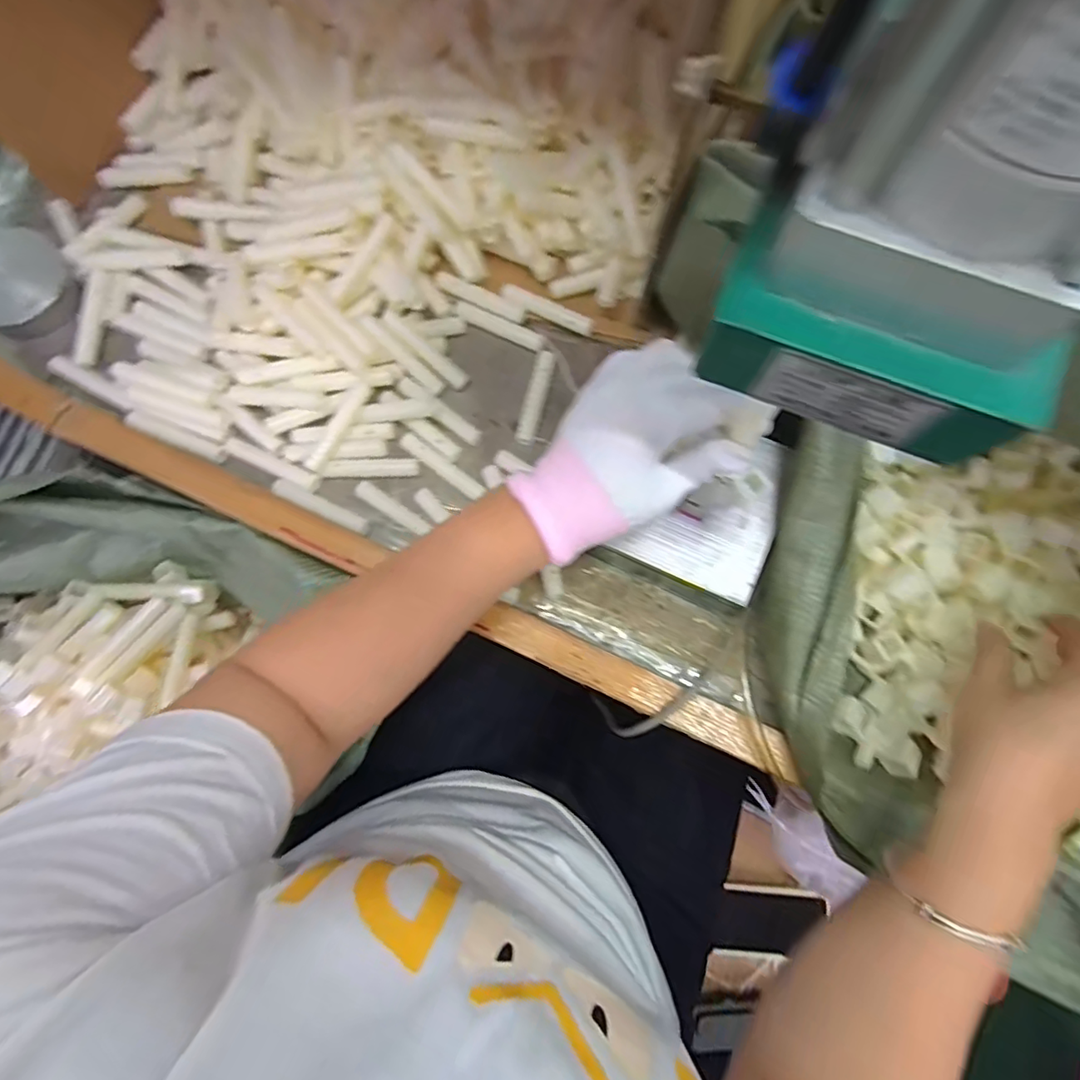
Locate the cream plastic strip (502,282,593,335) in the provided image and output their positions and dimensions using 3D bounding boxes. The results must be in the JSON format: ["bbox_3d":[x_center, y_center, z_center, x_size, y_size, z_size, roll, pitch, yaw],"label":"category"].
[{"bbox_3d":[0.006,-0.190,0.480,0.080,0.005,0.014,25,110,5],"label":"cream plastic strip"}]

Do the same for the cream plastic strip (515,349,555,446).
[{"bbox_3d":[-0.003,-0.116,0.469,0.014,0.007,0.083,14,79,4],"label":"cream plastic strip"}]

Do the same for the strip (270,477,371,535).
[{"bbox_3d":[-0.168,-0.026,0.447,0.078,0.010,0.014,25,80,6],"label":"strip"}]

